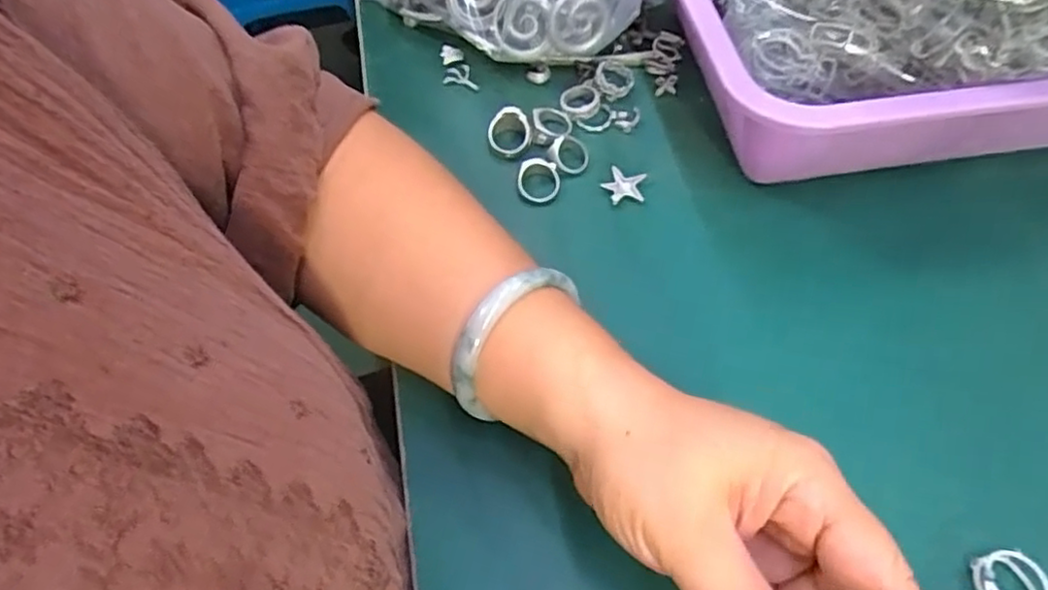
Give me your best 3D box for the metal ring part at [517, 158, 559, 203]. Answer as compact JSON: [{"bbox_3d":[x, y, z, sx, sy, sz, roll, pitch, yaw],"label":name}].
[{"bbox_3d":[0.008,-0.063,0.368,0.022,0.014,0.023,-1,59,4],"label":"metal ring part"}]

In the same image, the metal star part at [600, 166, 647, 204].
[{"bbox_3d":[0.055,-0.059,0.368,0.023,0.005,0.020,17,62,12],"label":"metal star part"}]

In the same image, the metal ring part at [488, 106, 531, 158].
[{"bbox_3d":[-0.008,-0.094,0.379,0.024,0.018,0.021,-21,61,-10],"label":"metal ring part"}]

